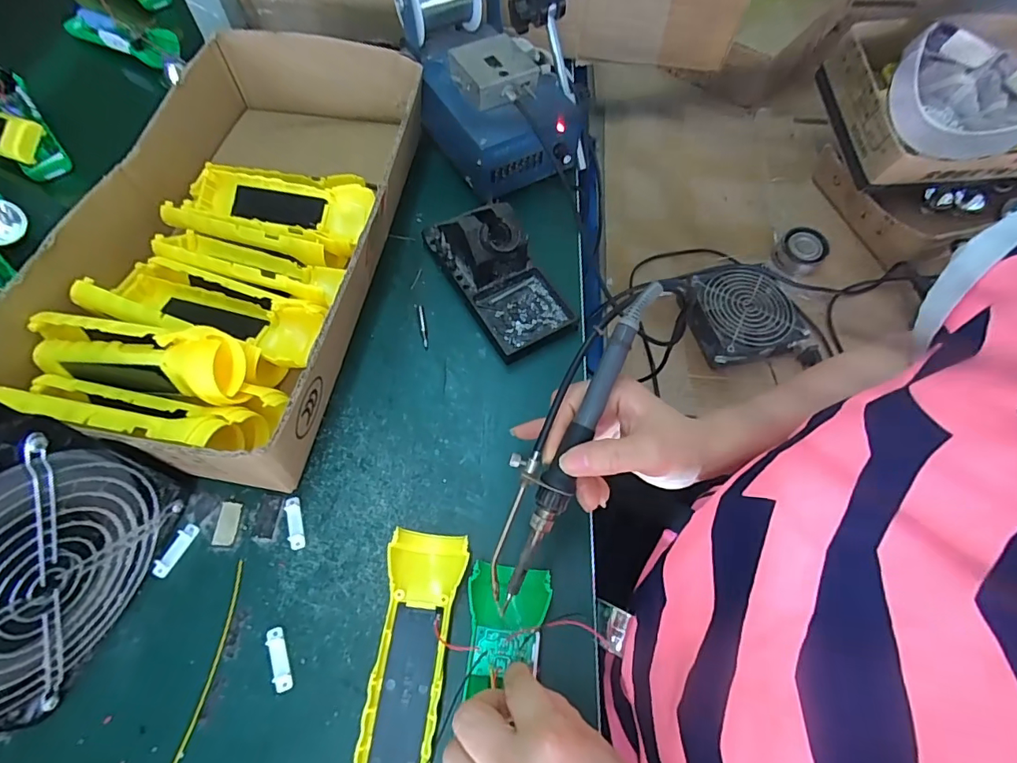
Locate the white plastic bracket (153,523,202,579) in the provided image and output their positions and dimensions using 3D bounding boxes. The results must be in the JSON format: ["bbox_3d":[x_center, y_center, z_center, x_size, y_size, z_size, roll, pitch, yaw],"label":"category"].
[{"bbox_3d":[-0.233,0.118,0.351,0.013,0.004,0.037,26,66,12],"label":"white plastic bracket"}]

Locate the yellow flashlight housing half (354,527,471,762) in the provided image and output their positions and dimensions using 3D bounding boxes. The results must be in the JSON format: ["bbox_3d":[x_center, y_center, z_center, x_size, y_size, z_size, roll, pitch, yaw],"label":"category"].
[{"bbox_3d":[-0.063,0.178,0.315,0.049,0.023,0.163,9,63,4],"label":"yellow flashlight housing half"}]

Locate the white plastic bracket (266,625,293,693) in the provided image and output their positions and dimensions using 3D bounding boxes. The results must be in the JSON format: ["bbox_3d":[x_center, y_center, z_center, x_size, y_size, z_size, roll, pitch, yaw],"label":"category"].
[{"bbox_3d":[-0.148,0.178,0.323,0.010,0.006,0.038,-21,65,-11],"label":"white plastic bracket"}]

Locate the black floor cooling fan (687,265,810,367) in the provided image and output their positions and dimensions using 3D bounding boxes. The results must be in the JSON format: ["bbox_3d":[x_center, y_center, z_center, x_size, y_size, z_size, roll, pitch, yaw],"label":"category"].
[{"bbox_3d":[0.302,-0.086,0.644,0.132,0.044,0.126,-14,67,-6],"label":"black floor cooling fan"}]

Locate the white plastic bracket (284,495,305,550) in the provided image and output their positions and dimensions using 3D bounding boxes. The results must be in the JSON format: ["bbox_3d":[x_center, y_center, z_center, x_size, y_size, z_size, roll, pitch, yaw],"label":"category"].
[{"bbox_3d":[-0.154,0.102,0.361,0.010,0.004,0.038,-16,64,-8],"label":"white plastic bracket"}]

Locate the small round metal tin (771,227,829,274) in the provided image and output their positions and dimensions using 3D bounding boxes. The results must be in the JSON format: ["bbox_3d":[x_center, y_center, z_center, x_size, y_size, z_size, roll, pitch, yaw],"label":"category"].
[{"bbox_3d":[0.410,-0.181,0.710,0.061,0.038,0.063,0,66,0],"label":"small round metal tin"}]

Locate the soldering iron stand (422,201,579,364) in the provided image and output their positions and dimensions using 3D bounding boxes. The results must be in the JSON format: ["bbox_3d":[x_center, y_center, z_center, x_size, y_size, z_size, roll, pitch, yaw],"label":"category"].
[{"bbox_3d":[-0.009,-0.104,0.431,0.073,0.068,0.150,-28,67,-14],"label":"soldering iron stand"}]

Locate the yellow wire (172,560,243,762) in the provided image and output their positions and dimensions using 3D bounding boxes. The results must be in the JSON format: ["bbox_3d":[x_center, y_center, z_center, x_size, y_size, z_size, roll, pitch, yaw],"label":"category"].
[{"bbox_3d":[-0.190,0.181,0.319,0.008,0.004,0.127,6,63,2],"label":"yellow wire"}]

